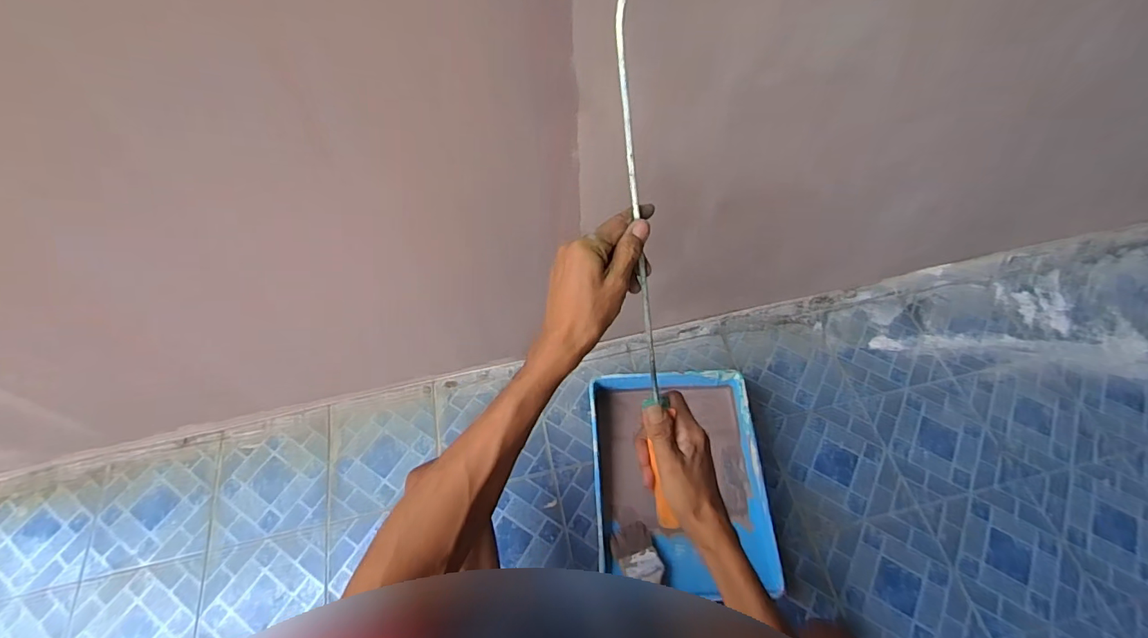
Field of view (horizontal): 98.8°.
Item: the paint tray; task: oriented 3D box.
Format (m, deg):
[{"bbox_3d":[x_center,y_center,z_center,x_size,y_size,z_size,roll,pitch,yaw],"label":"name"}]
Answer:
[{"bbox_3d":[0.174,0.269,0.849,0.275,0.090,0.341,-2,60,0],"label":"paint tray"}]

